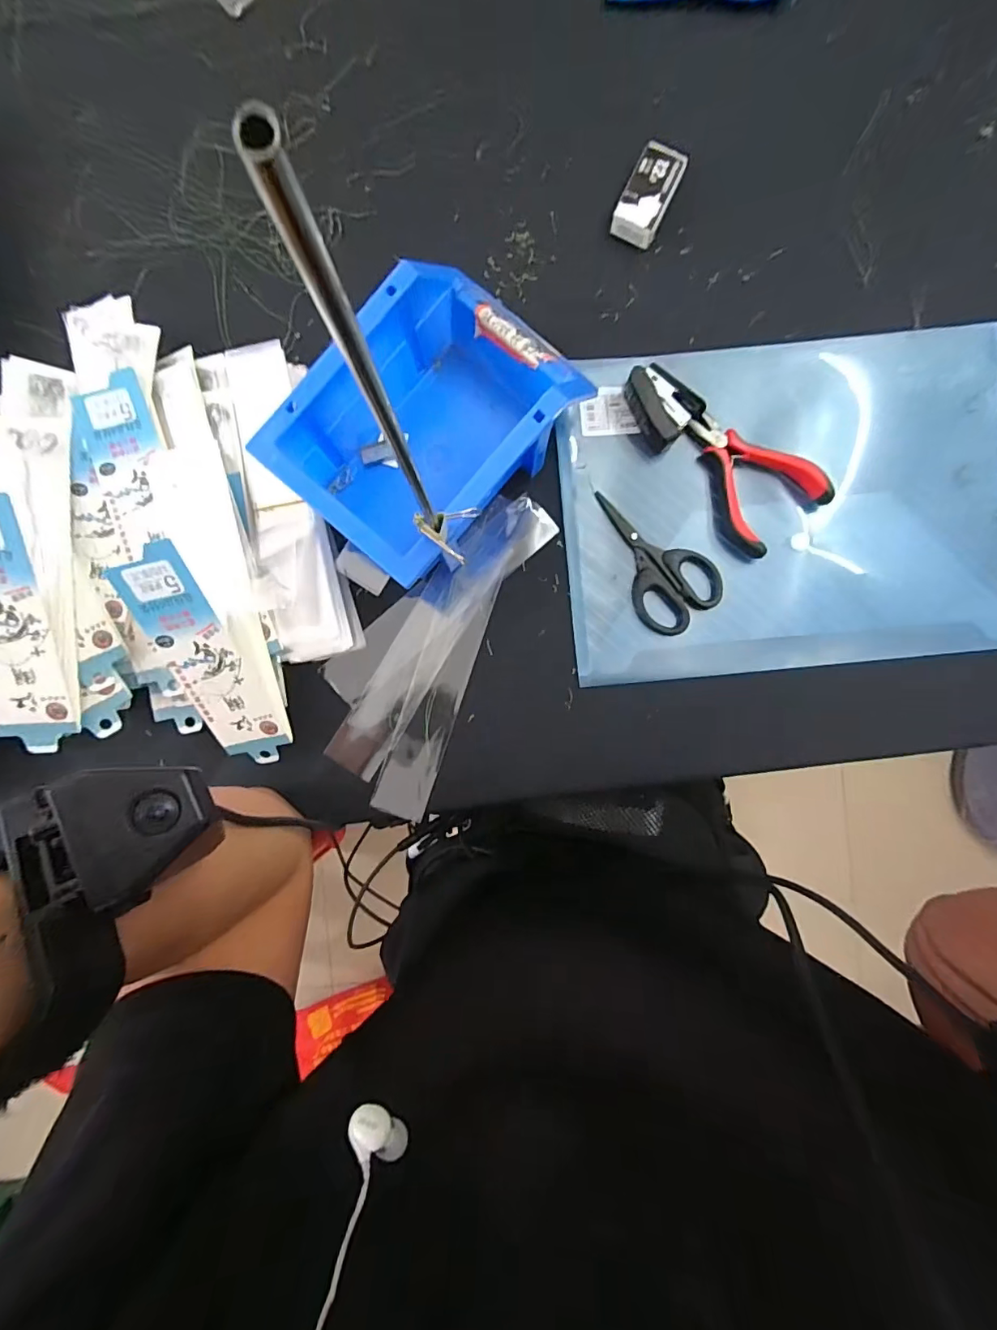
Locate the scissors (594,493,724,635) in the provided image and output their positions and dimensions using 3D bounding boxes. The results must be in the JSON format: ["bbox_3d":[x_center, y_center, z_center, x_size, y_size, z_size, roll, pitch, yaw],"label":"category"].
[{"bbox_3d":[0.110,-0.078,0.358,0.061,0.011,0.111,-38,89,0],"label":"scissors"}]

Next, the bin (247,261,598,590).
[{"bbox_3d":[-0.041,-0.157,0.326,0.125,0.082,0.187,40,90,1],"label":"bin"}]

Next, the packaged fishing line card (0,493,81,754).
[{"bbox_3d":[-0.303,-0.019,0.301,0.050,0.008,0.156,-3,112,-14],"label":"packaged fishing line card"}]

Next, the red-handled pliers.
[{"bbox_3d":[0.161,-0.153,0.350,0.067,0.022,0.145,-38,89,0],"label":"red-handled pliers"}]

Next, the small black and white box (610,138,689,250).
[{"bbox_3d":[0.108,-0.336,0.355,0.034,0.017,0.062,24,89,1],"label":"small black and white box"}]

